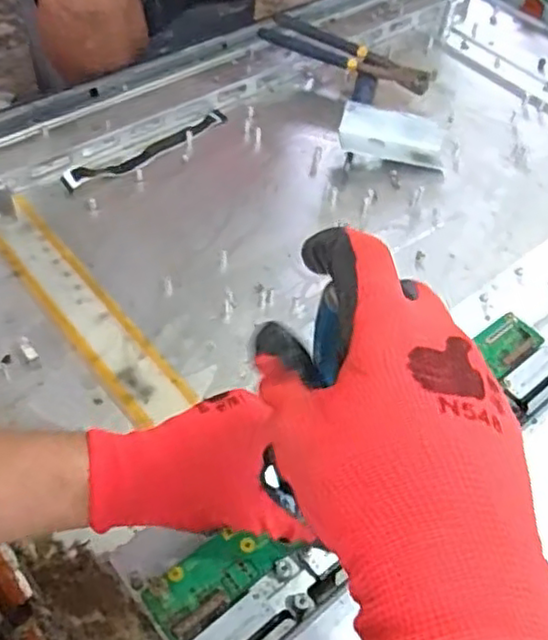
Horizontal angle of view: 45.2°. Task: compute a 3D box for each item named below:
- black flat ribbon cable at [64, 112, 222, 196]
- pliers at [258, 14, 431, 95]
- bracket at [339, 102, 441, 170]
[{"bbox_3d":[-0.136,-0.192,0.729,0.211,0.023,0.030,-32,62,-25],"label":"black flat ribbon cable"},{"bbox_3d":[0.096,-0.342,0.854,0.228,0.038,0.065,27,56,15],"label":"pliers"},{"bbox_3d":[0.136,-0.209,0.754,0.122,0.040,0.058,9,53,1],"label":"bracket"}]

